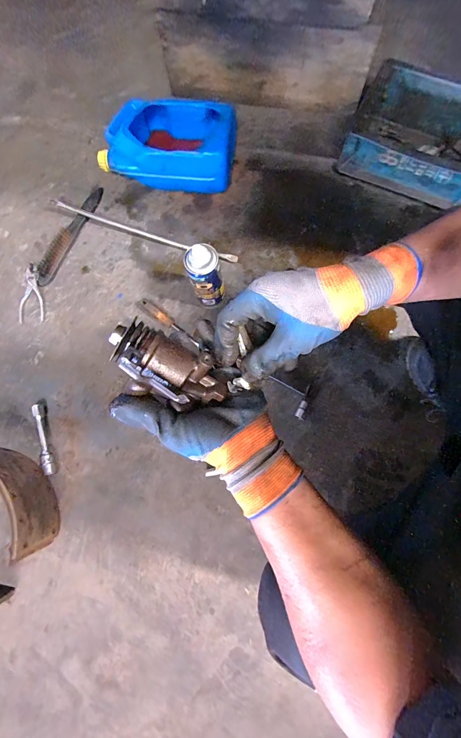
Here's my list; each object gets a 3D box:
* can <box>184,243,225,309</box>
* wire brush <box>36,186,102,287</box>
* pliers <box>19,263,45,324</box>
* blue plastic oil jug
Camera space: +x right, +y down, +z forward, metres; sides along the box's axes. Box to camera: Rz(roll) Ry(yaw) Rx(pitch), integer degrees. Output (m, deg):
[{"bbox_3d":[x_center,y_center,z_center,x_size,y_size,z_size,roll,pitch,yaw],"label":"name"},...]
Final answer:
[{"bbox_3d":[-0.049,-0.177,0.636,0.063,0.161,0.054,-16,77,0],"label":"can"},{"bbox_3d":[-0.383,-0.324,0.762,0.036,0.033,0.277,29,80,8],"label":"wire brush"},{"bbox_3d":[-0.474,-0.184,0.754,0.057,0.014,0.145,-6,77,0],"label":"pliers"},{"bbox_3d":[-0.136,-0.525,0.740,0.296,0.113,0.194,13,78,4],"label":"blue plastic oil jug"}]

